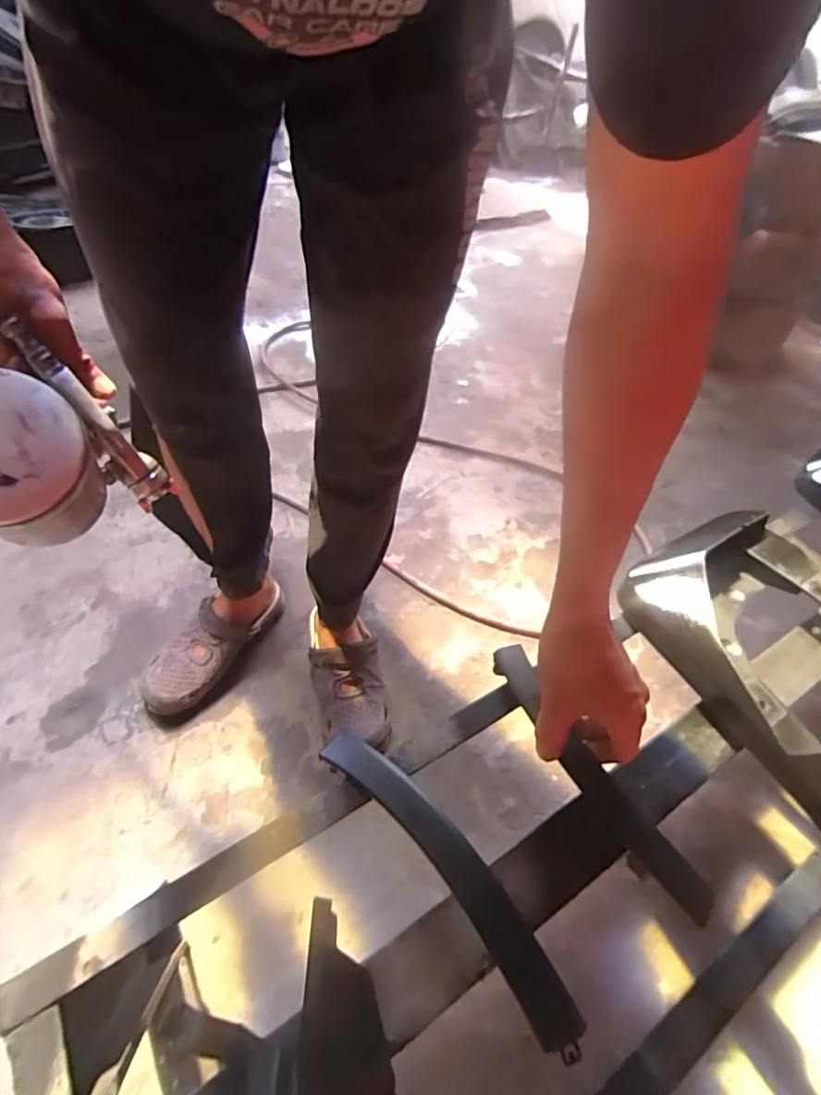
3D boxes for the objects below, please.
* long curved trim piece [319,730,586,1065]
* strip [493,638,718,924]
[{"bbox_3d":[0.023,0.224,0.373,0.042,0.021,0.240,-31,61,-31],"label":"long curved trim piece"},{"bbox_3d":[0.145,0.183,0.437,0.034,0.028,0.241,-22,55,-22],"label":"strip"}]

